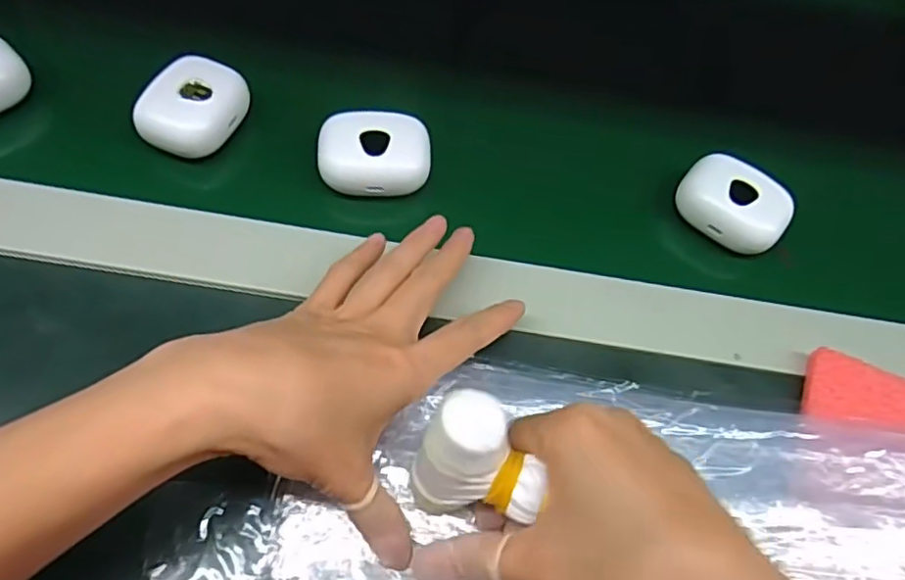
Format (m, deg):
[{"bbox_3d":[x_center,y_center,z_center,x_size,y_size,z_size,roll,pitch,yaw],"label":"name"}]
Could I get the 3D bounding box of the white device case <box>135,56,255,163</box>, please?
[{"bbox_3d":[-0.140,-0.099,0.338,0.043,0.019,0.058,20,59,3],"label":"white device case"}]

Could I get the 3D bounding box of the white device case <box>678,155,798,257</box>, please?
[{"bbox_3d":[0.155,-0.048,0.344,0.058,0.021,0.044,29,60,8],"label":"white device case"}]

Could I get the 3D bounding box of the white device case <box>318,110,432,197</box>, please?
[{"bbox_3d":[-0.041,-0.074,0.335,0.057,0.018,0.044,5,60,-6],"label":"white device case"}]

